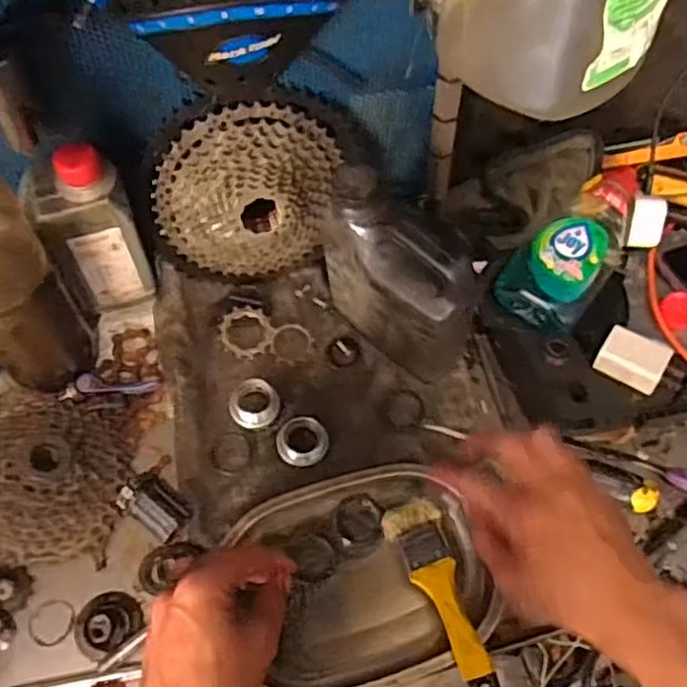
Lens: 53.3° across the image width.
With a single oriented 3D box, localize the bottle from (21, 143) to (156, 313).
[{"bbox_3d":[-0.205,-0.087,0.570,0.064,0.177,0.046,-21,67,-13],"label":"bottle"}]

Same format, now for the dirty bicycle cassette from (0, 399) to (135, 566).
[{"bbox_3d":[-0.252,0.103,0.542,0.144,0.059,0.135,1,64,-3],"label":"dirty bicycle cassette"}]

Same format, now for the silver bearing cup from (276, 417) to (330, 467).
[{"bbox_3d":[-0.035,0.085,0.589,0.043,0.020,0.039,5,64,-1],"label":"silver bearing cup"}]

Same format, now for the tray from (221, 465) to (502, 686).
[{"bbox_3d":[0.017,0.183,0.539,0.178,0.042,0.159,-13,66,-10],"label":"tray"}]

